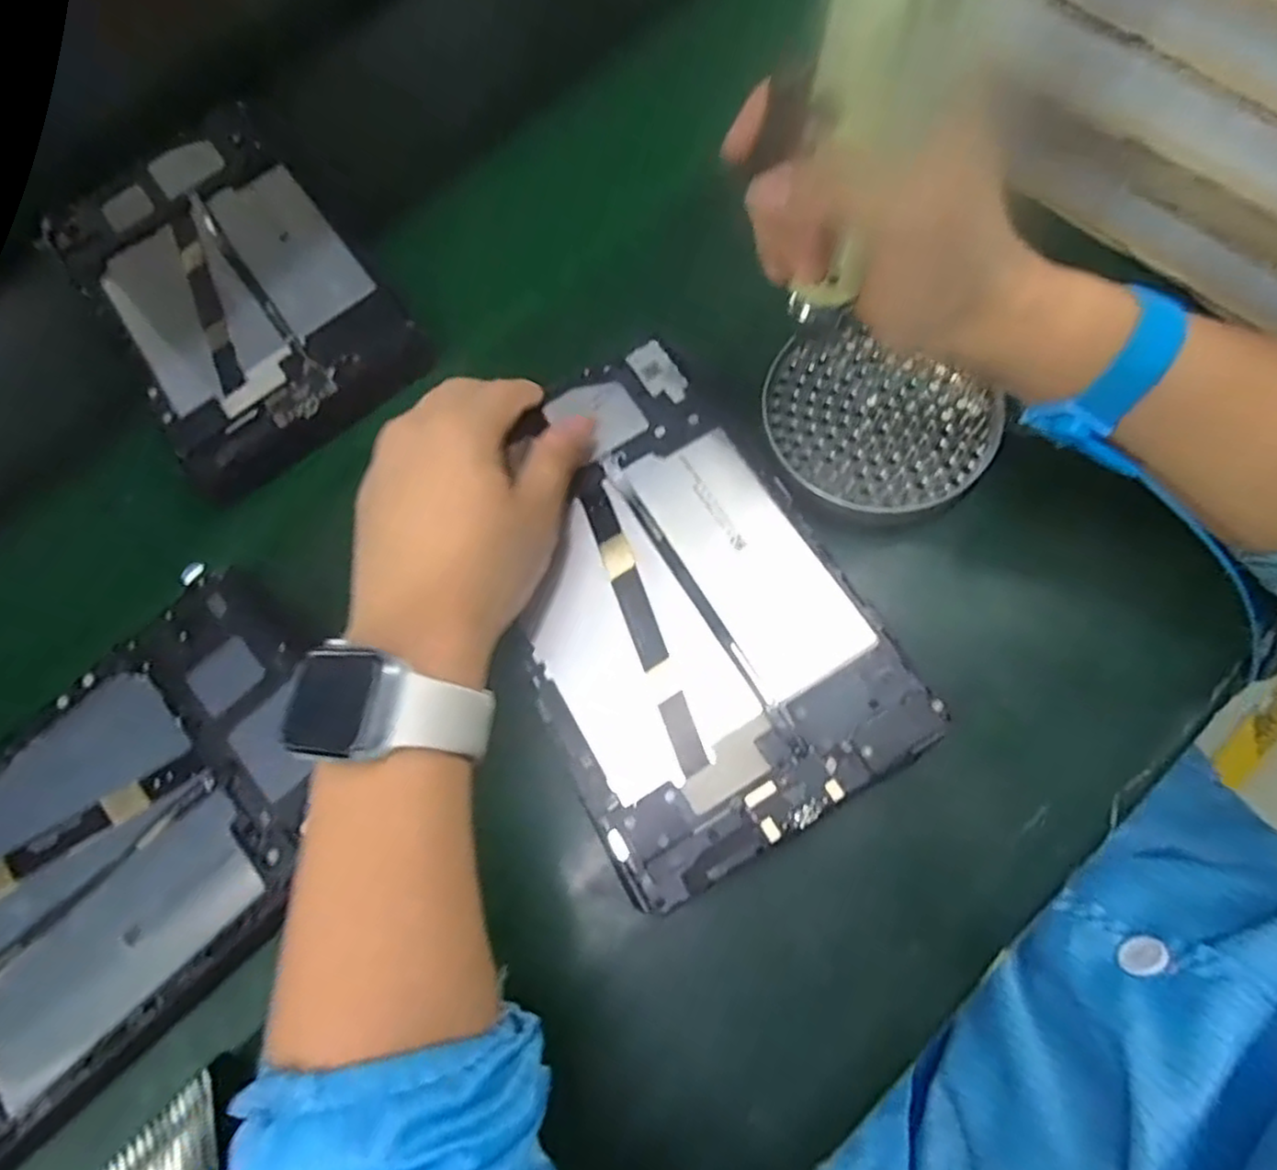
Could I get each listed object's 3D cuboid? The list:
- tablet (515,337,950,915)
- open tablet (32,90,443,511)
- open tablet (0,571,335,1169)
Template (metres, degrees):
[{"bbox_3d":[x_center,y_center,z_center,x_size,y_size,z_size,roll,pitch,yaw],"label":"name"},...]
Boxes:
[{"bbox_3d":[0.010,0.004,0.339,0.149,0.009,0.235,-30,72,-5],"label":"tablet"},{"bbox_3d":[-0.241,-0.176,0.427,0.146,0.009,0.253,-38,74,-5],"label":"open tablet"},{"bbox_3d":[-0.240,0.120,0.325,0.246,0.019,0.151,-45,74,-8],"label":"open tablet"}]

